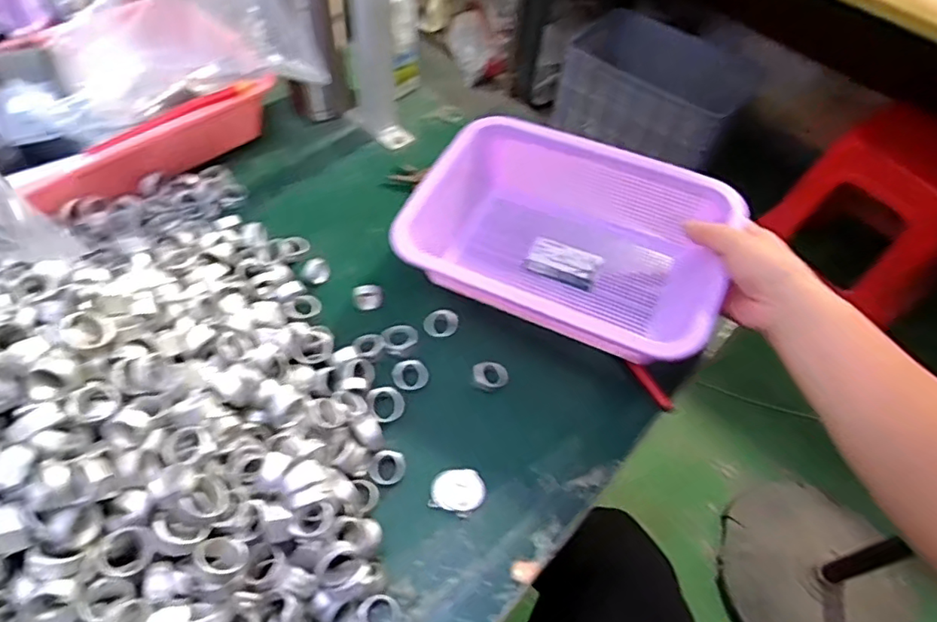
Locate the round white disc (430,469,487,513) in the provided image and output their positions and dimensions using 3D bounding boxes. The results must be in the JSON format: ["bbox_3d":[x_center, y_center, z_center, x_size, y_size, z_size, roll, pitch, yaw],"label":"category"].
[{"bbox_3d":[-0.008,0.134,0.425,0.040,0.005,0.030,4,54,-2],"label":"round white disc"}]

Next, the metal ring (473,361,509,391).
[{"bbox_3d":[0.020,0.053,0.480,0.030,0.011,0.023,-16,57,-16],"label":"metal ring"}]

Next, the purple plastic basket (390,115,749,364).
[{"bbox_3d":[0.091,-0.061,0.507,0.248,0.097,0.179,28,56,15],"label":"purple plastic basket"}]

